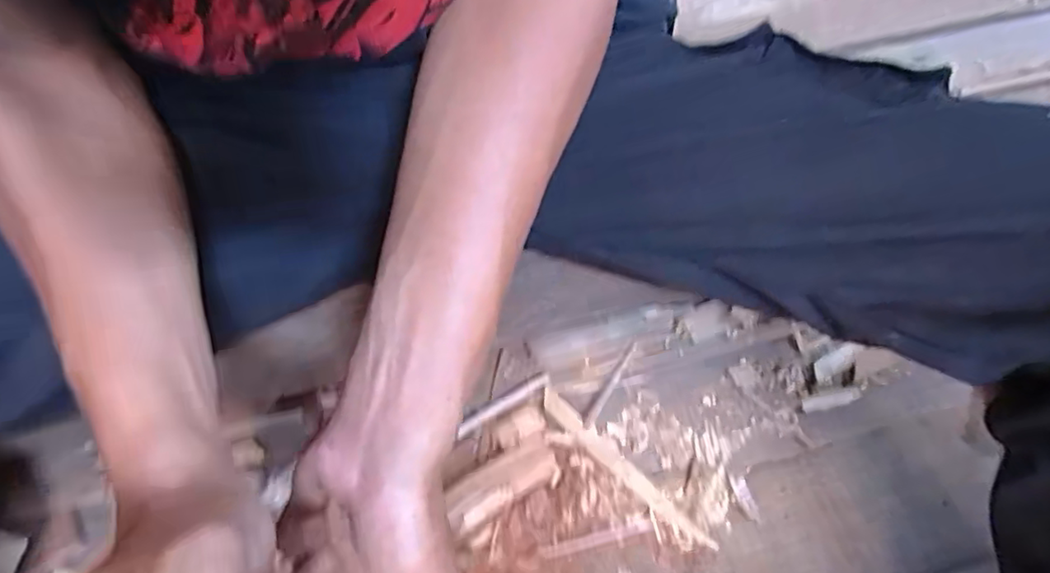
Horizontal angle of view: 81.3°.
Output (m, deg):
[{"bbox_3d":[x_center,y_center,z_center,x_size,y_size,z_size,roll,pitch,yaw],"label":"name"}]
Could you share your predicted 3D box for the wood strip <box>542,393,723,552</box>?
[{"bbox_3d":[0.075,0.143,0.484,0.018,0.007,0.170,-38,60,-23],"label":"wood strip"}]

